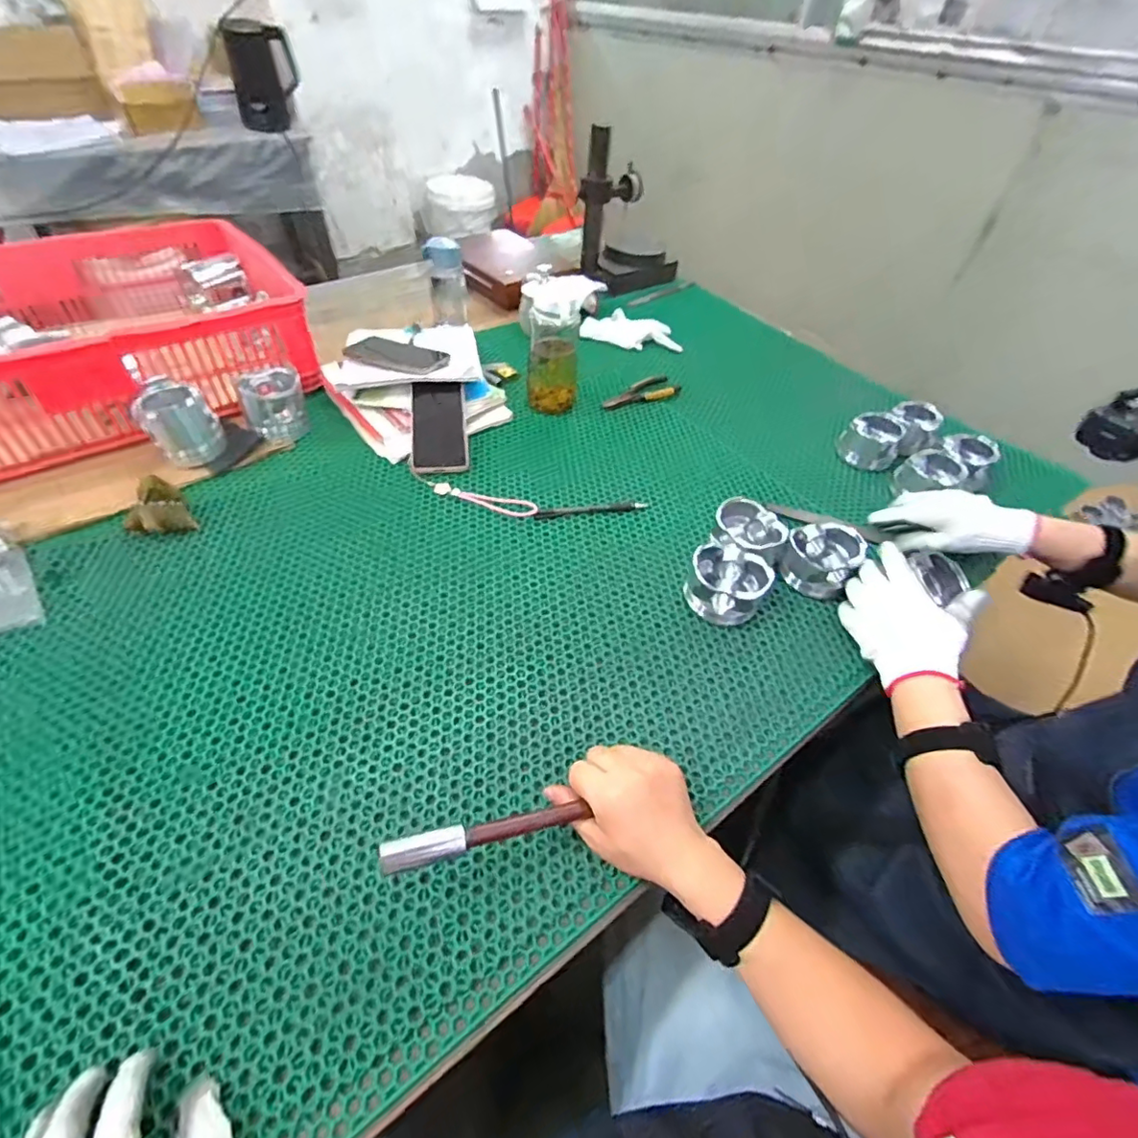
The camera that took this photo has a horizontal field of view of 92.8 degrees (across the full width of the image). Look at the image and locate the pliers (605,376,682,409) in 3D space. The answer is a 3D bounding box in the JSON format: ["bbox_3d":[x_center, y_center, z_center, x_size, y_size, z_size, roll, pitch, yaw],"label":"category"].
[{"bbox_3d":[0.119,-0.302,0.923,0.135,0.015,0.065,-20,53,-21],"label":"pliers"}]

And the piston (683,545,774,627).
[{"bbox_3d":[0.179,0.016,0.617,0.083,0.057,0.079,2,48,-3],"label":"piston"}]

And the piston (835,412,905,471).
[{"bbox_3d":[0.469,-0.197,0.842,0.084,0.057,0.085,36,55,24],"label":"piston"}]

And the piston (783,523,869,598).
[{"bbox_3d":[0.299,-0.009,0.648,0.075,0.061,0.078,23,50,15],"label":"piston"}]

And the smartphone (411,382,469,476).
[{"bbox_3d":[-0.188,-0.204,0.787,0.076,0.011,0.149,-5,74,-10],"label":"smartphone"}]

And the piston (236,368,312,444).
[{"bbox_3d":[-0.432,-0.243,0.797,0.083,0.075,0.091,-19,52,-20],"label":"piston"}]

